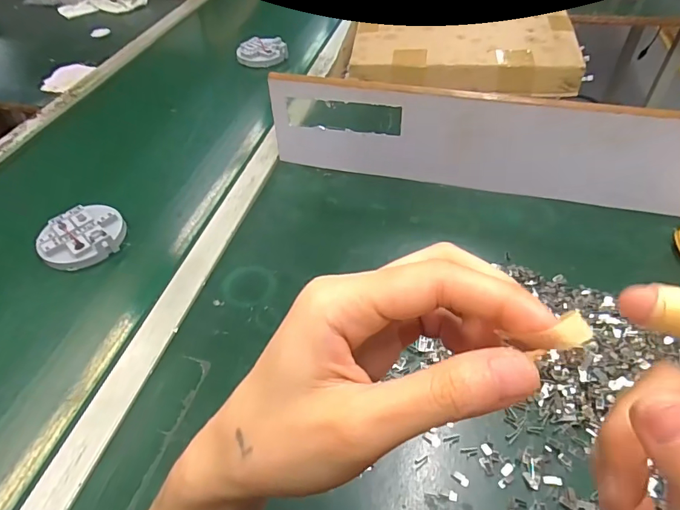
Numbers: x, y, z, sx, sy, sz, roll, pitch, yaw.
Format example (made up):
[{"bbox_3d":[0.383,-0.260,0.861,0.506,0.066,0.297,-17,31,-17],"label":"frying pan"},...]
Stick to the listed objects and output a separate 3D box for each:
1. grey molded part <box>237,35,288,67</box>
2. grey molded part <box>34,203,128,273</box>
[{"bbox_3d":[-0.163,-0.429,0.931,0.103,0.041,0.054,-2,48,-2],"label":"grey molded part"},{"bbox_3d":[-0.331,-0.024,0.570,0.099,0.027,0.095,0,48,0],"label":"grey molded part"}]

